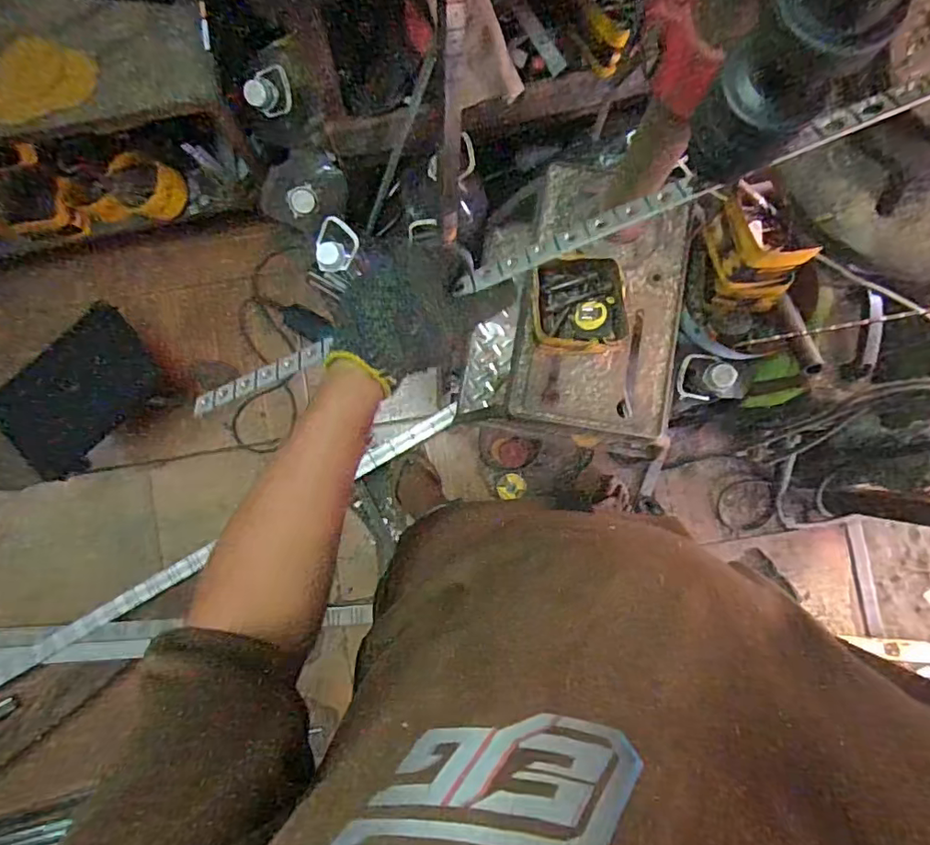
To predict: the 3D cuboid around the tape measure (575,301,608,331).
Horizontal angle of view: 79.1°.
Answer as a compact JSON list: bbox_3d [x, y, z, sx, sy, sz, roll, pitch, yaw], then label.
[{"bbox_3d":[0.172,-0.144,0.763,0.041,0.018,0.041,-9,63,26],"label":"tape measure"}]

